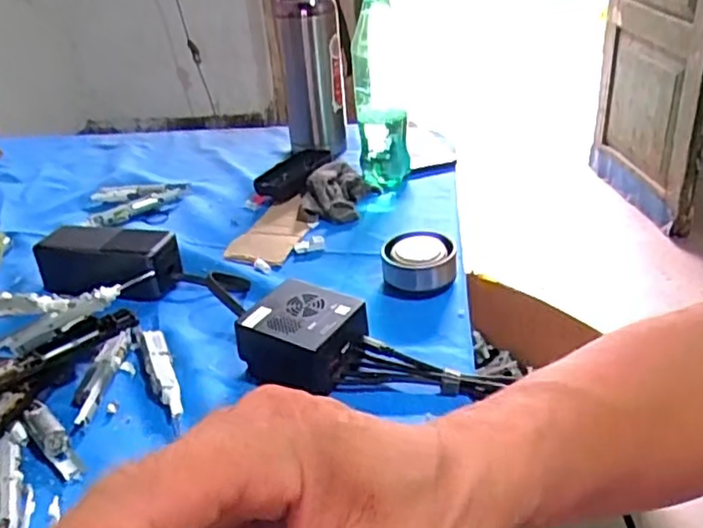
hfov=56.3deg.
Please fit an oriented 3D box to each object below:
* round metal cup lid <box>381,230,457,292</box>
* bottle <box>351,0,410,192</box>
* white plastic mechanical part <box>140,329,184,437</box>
[{"bbox_3d":[0.062,-0.001,0.601,0.065,0.034,0.063,-2,32,6],"label":"round metal cup lid"},{"bbox_3d":[0.032,-0.202,0.747,0.057,0.229,0.061,-3,31,6],"label":"bottle"},{"bbox_3d":[-0.146,0.085,0.508,0.020,0.013,0.109,-17,33,-18],"label":"white plastic mechanical part"}]

